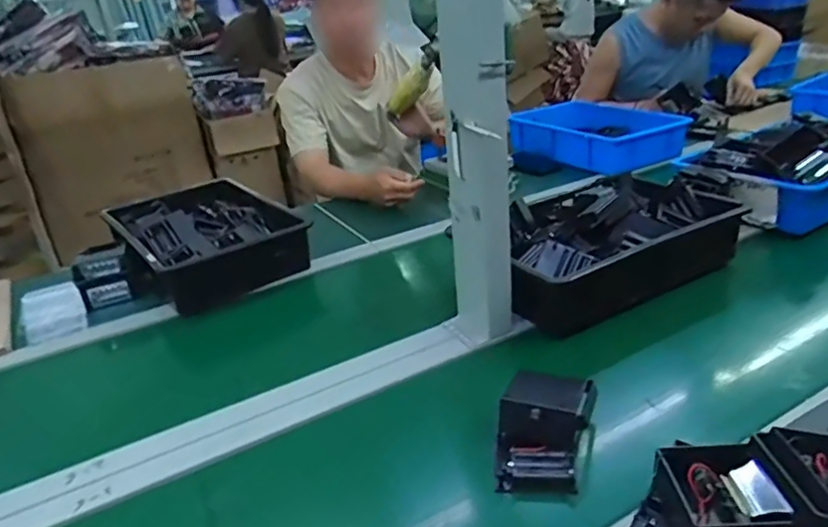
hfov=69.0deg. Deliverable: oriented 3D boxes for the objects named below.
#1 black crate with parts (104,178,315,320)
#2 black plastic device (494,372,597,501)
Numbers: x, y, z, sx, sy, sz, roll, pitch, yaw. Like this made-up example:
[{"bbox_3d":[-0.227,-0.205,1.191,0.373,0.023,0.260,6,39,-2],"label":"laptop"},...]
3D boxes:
[{"bbox_3d":[-0.401,-0.054,1.156,0.274,0.103,0.408,-22,30,-30],"label":"black crate with parts"},{"bbox_3d":[0.140,0.177,0.650,0.094,0.090,0.138,13,18,15],"label":"black plastic device"}]

